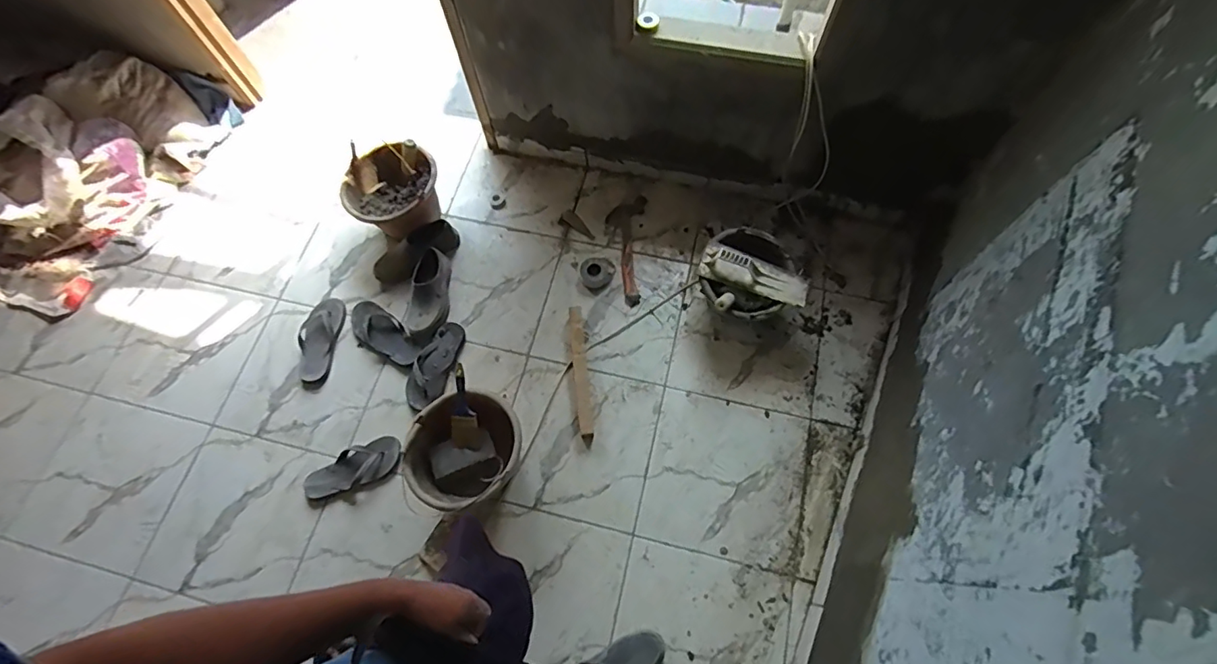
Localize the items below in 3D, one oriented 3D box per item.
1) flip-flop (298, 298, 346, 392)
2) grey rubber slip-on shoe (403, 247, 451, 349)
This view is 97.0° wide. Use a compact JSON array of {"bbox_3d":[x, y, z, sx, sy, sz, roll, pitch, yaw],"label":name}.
[{"bbox_3d":[-0.843,0.030,1.559,0.115,0.042,0.262,8,67,5],"label":"flip-flop"},{"bbox_3d":[-0.524,-0.102,1.574,0.110,0.075,0.286,5,68,3],"label":"grey rubber slip-on shoe"}]

